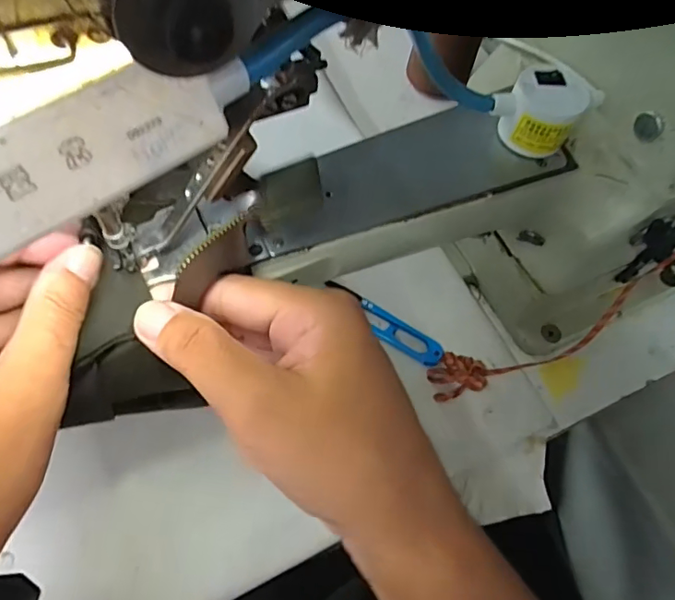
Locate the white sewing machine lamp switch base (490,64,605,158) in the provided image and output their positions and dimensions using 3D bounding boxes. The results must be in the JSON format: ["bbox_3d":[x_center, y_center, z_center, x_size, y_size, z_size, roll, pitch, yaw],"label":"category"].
[{"bbox_3d":[0.107,-0.099,0.273,0.039,0.033,0.042,1,62,-3],"label":"white sewing machine lamp switch base"}]

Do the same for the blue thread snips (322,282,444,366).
[{"bbox_3d":[0.032,0.017,0.376,0.096,0.015,0.023,30,65,12],"label":"blue thread snips"}]

